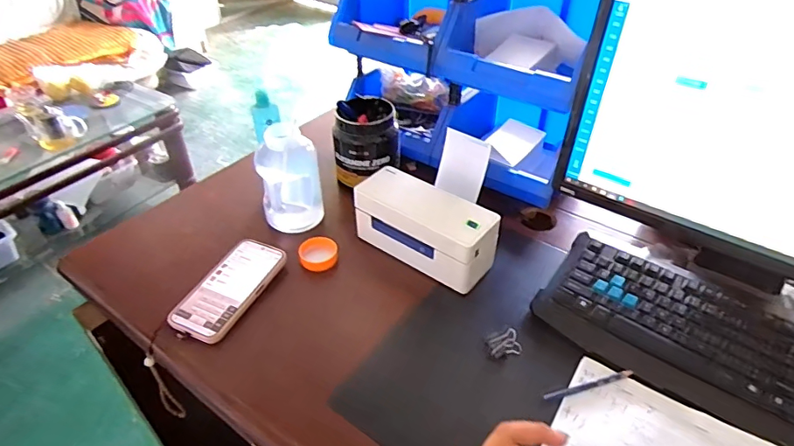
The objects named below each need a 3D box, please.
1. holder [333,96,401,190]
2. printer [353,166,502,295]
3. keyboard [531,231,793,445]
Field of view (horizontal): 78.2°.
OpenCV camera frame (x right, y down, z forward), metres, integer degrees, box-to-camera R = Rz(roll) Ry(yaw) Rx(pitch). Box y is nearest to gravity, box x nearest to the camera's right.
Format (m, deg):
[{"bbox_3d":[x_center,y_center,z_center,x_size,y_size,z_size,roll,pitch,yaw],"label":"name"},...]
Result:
[{"bbox_3d":[-0.052,-0.140,0.832,0.111,0.114,0.101,-3,40,-3],"label":"holder"},{"bbox_3d":[0.036,0.005,0.701,0.204,0.090,0.092,30,49,31],"label":"printer"},{"bbox_3d":[0.398,0.160,0.556,0.455,0.034,0.166,27,47,29],"label":"keyboard"}]

